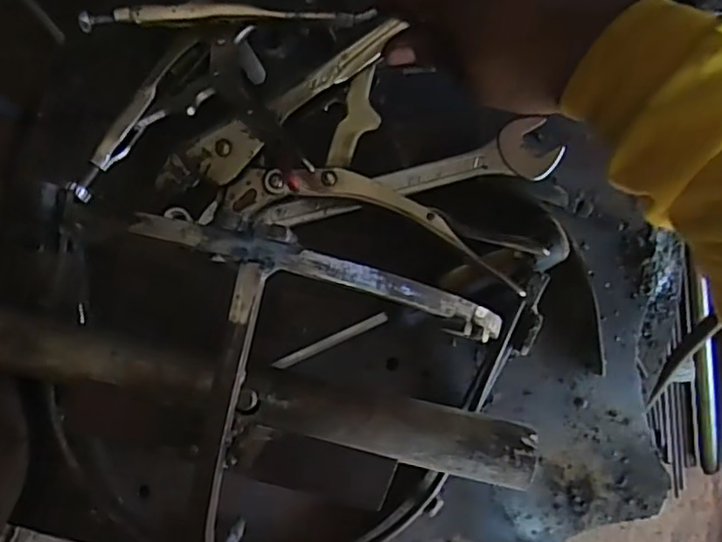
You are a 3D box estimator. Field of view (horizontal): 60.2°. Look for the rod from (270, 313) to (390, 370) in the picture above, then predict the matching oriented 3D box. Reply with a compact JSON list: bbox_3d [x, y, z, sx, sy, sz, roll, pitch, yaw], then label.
[{"bbox_3d":[-0.018,0.041,0.359,0.070,0.005,0.006,-25,89,-1],"label":"rod"}]

